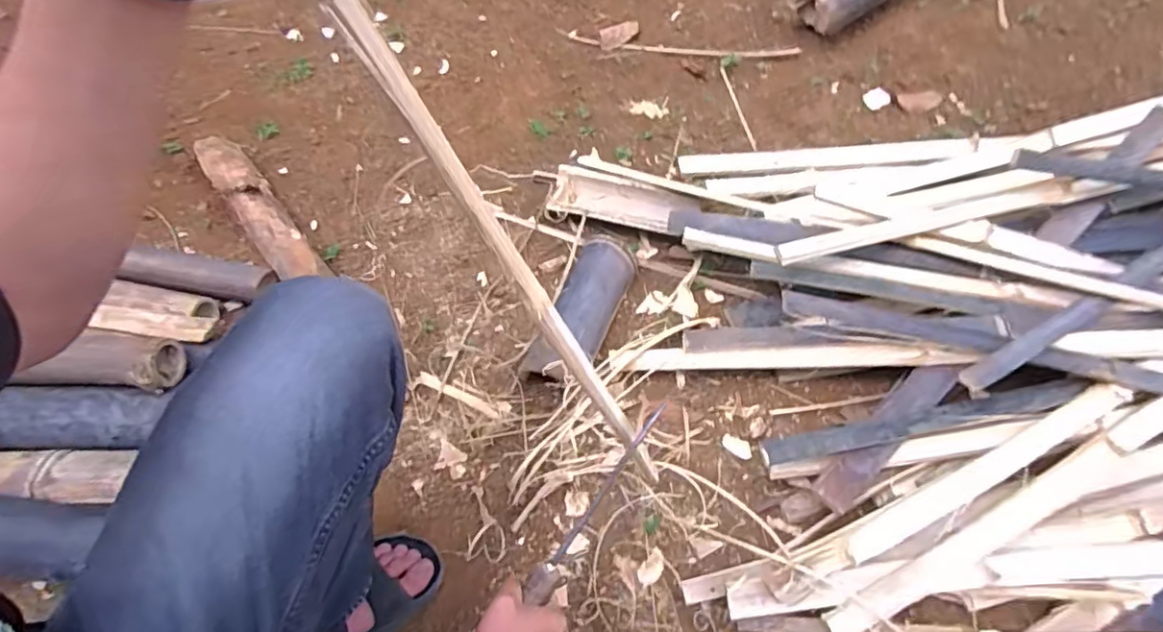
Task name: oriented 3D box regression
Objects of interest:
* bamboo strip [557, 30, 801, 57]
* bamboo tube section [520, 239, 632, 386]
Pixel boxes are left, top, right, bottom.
[{"bbox_3d":[0.195,-0.548,1.200,0.482,0.018,0.036,6,63,6],"label":"bamboo strip"},{"bbox_3d":[0.002,-0.012,0.876,0.091,0.061,0.251,20,65,12],"label":"bamboo tube section"}]

